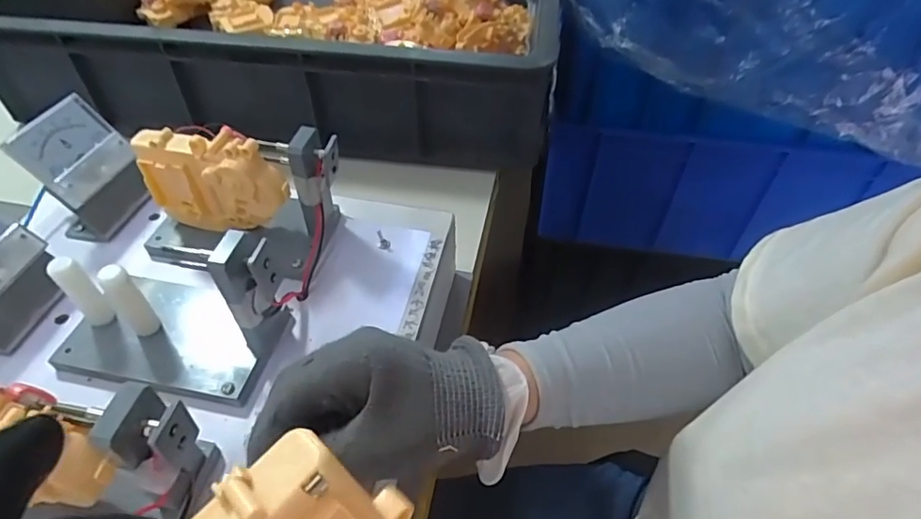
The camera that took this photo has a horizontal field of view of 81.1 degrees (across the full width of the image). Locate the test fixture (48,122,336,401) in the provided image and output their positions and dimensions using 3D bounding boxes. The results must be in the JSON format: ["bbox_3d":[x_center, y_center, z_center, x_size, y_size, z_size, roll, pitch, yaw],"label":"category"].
[{"bbox_3d":[-0.164,-0.009,0.337,0.143,0.079,0.160,9,46,8],"label":"test fixture"}]

